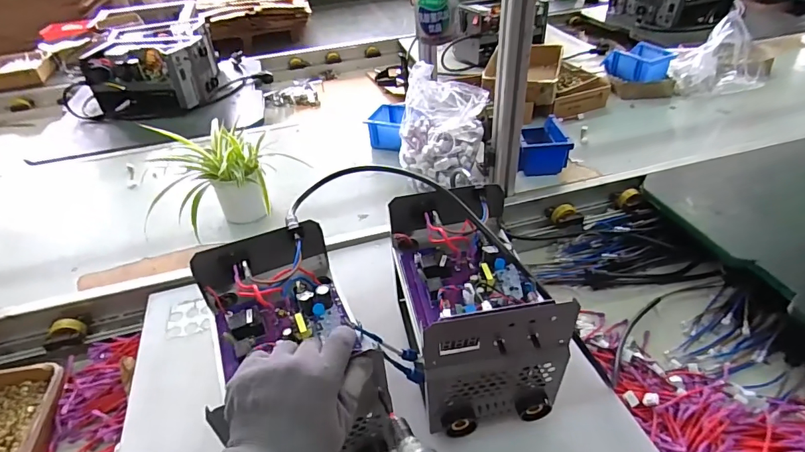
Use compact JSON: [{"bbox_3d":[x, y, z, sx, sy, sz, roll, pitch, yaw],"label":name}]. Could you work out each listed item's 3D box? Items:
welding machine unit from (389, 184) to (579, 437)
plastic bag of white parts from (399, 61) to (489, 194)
[{"bbox_3d":[0.078,0.085,0.527,0.152,0.148,0.227,-9,39,-6],"label":"welding machine unit"},{"bbox_3d":[0.073,-0.156,0.837,0.158,0.210,0.159,3,39,9],"label":"plastic bag of white parts"}]

